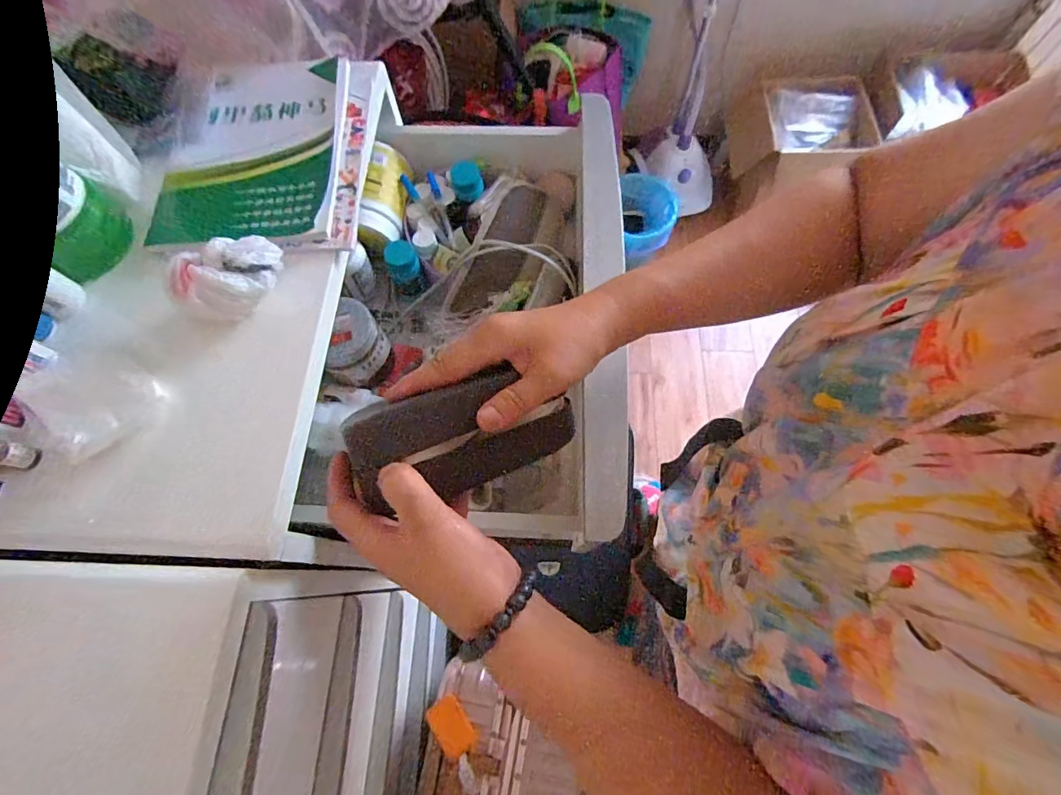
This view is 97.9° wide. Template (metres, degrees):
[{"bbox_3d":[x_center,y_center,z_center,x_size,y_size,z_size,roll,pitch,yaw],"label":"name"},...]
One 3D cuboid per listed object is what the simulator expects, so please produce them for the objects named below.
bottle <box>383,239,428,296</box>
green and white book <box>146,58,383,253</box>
[{"bbox_3d":[-0.161,-0.166,0.599,0.042,0.055,0.047,-17,69,-4],"label":"bottle"},{"bbox_3d":[-0.283,-0.283,0.514,0.198,0.023,0.280,0,69,2],"label":"green and white book"}]

